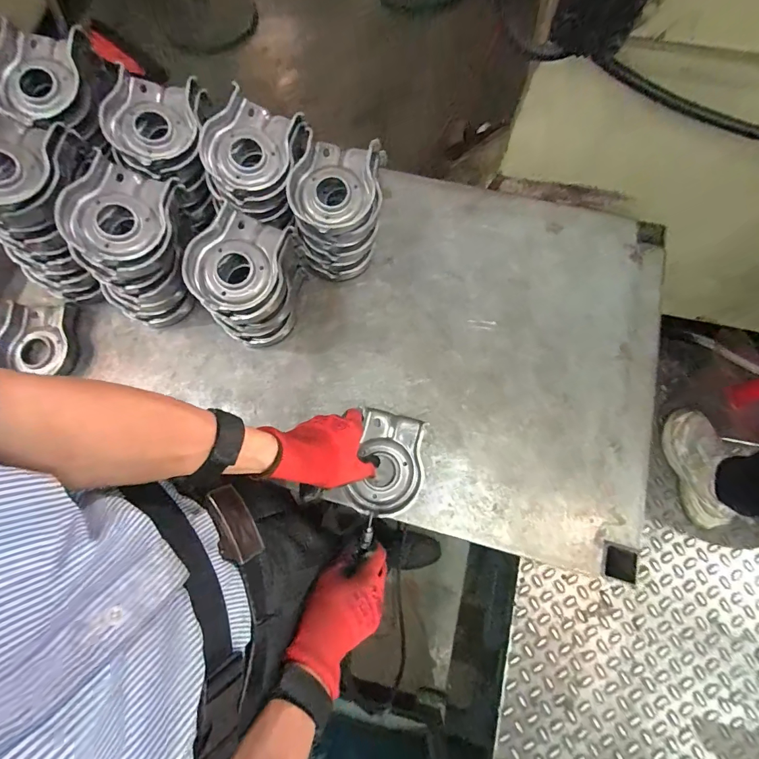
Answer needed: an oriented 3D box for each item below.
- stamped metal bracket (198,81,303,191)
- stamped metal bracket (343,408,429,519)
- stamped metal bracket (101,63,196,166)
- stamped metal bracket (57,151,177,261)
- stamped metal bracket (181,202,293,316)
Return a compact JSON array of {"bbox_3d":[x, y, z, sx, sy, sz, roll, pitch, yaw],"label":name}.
[{"bbox_3d":[-0.160,-0.289,0.469,0.111,0.038,0.122,0,74,1],"label":"stamped metal bracket"},{"bbox_3d":[0.011,0.103,0.464,0.085,0.019,0.122,14,75,5],"label":"stamped metal bracket"},{"bbox_3d":[-0.285,-0.329,0.476,0.105,0.040,0.124,-14,74,-3],"label":"stamped metal bracket"},{"bbox_3d":[-0.300,-0.197,0.435,0.098,0.033,0.128,13,68,-21],"label":"stamped metal bracket"},{"bbox_3d":[-0.170,-0.139,0.446,0.104,0.026,0.123,24,75,-7],"label":"stamped metal bracket"}]

